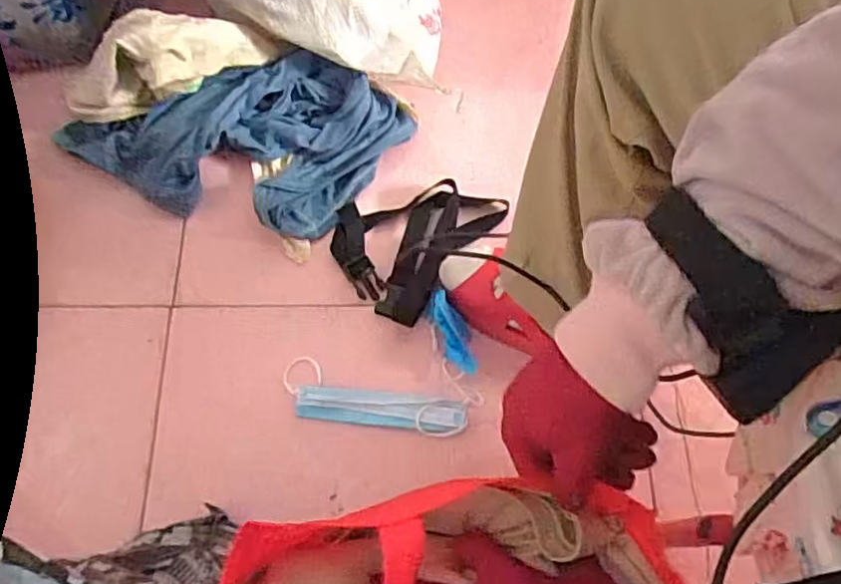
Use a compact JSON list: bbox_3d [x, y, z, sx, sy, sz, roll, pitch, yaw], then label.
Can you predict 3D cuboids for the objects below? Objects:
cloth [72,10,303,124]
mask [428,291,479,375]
[{"bbox_3d":[-0.275,-0.247,0.676,0.242,0.097,0.055,-16,68,7],"label":"cloth"},{"bbox_3d":[0.035,0.042,0.658,0.031,0.032,0.087,-17,69,-8],"label":"mask"}]

